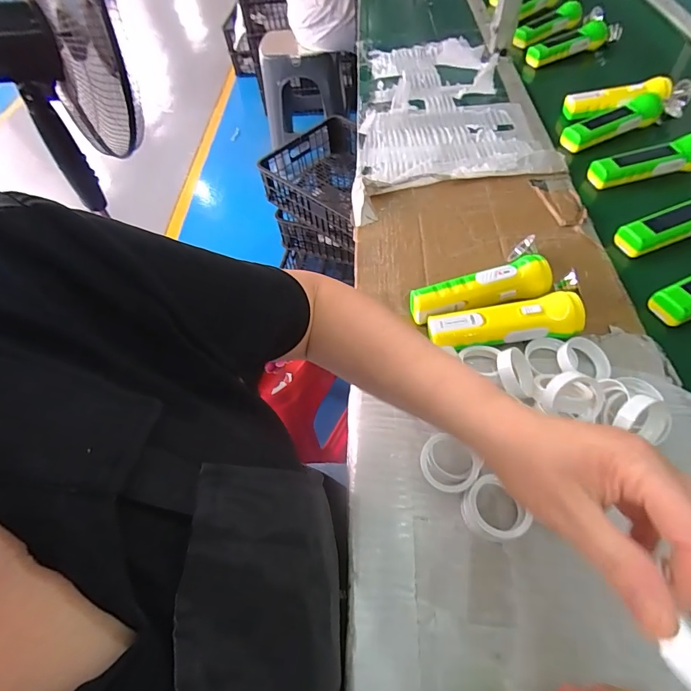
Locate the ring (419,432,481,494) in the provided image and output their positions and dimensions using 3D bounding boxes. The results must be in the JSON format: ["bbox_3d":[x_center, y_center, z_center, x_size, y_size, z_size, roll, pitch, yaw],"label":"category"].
[{"bbox_3d":[0.100,0.113,0.383,0.050,0.024,0.054,-2,57,4],"label":"ring"}]

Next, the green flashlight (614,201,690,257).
[{"bbox_3d":[0.440,-0.161,0.519,0.158,0.050,0.049,-15,57,-5],"label":"green flashlight"}]

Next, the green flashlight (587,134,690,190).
[{"bbox_3d":[0.451,-0.273,0.598,0.157,0.041,0.054,-10,56,15],"label":"green flashlight"}]

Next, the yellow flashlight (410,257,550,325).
[{"bbox_3d":[0.160,-0.063,0.480,0.168,0.049,0.044,-12,57,-3],"label":"yellow flashlight"}]

